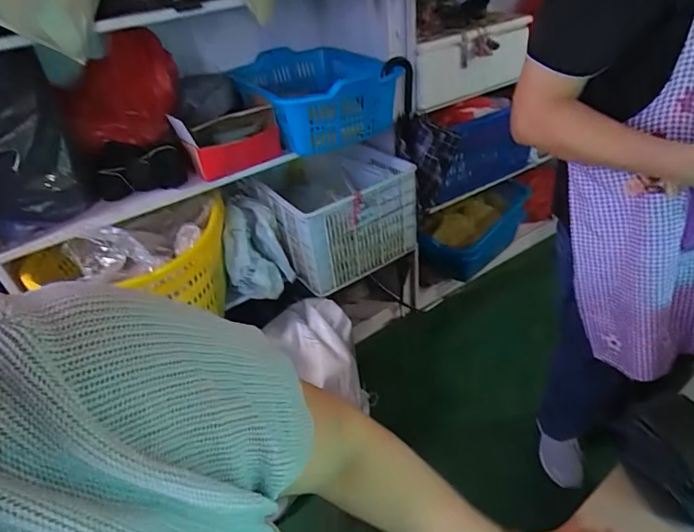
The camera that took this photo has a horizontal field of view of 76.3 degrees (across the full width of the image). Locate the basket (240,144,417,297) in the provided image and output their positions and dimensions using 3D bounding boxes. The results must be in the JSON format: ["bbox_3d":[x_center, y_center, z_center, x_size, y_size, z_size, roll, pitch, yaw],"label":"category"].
[{"bbox_3d":[0.006,-0.159,1.431,0.442,0.306,0.251,-27,41,-20],"label":"basket"}]

